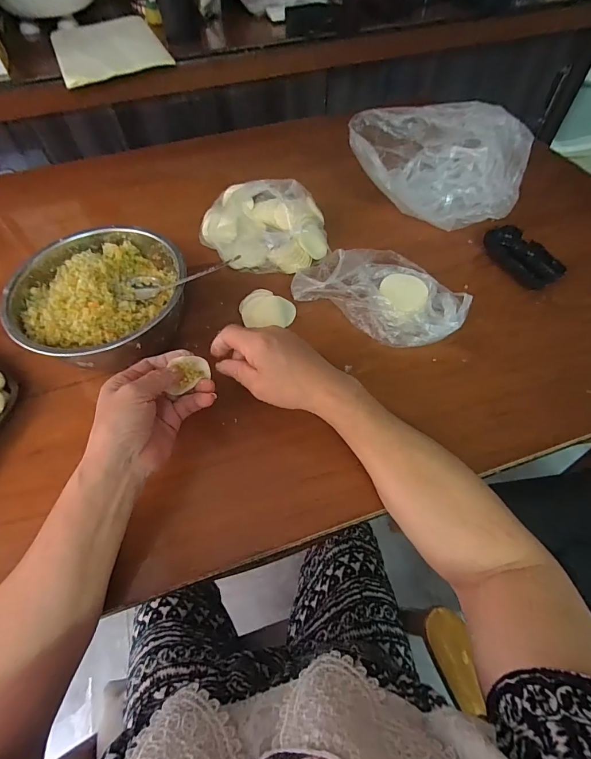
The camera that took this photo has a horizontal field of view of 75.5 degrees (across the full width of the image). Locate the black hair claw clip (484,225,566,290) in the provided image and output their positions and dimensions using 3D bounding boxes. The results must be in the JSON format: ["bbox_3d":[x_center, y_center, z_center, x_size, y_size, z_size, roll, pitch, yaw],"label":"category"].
[{"bbox_3d":[0.310,-0.166,0.517,0.054,0.028,0.113,-16,59,-9],"label":"black hair claw clip"}]

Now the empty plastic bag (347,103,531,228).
[{"bbox_3d":[0.193,-0.304,0.530,0.233,0.108,0.113,4,58,4],"label":"empty plastic bag"}]

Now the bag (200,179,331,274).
[{"bbox_3d":[-0.045,-0.213,0.530,0.177,0.066,0.116,4,58,4],"label":"bag"}]

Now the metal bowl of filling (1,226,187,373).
[{"bbox_3d":[-0.212,-0.089,0.439,0.184,0.073,0.179,-1,58,1],"label":"metal bowl of filling"}]

